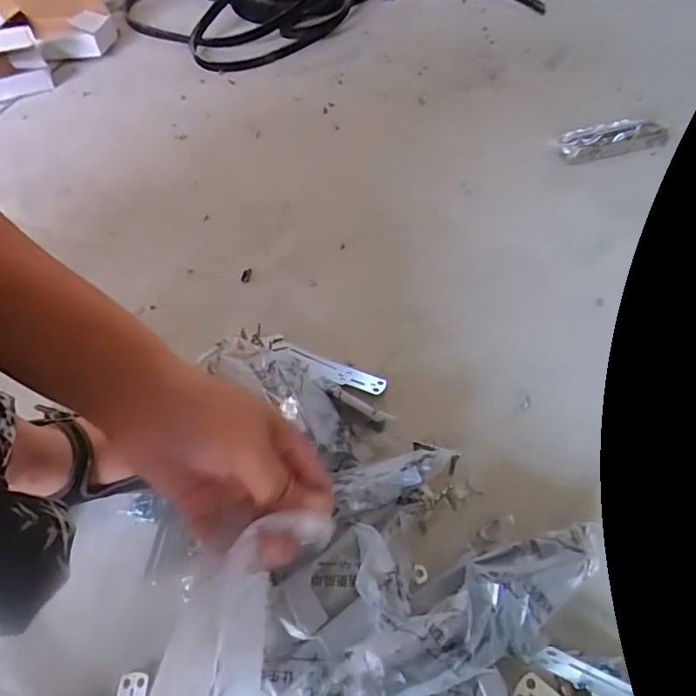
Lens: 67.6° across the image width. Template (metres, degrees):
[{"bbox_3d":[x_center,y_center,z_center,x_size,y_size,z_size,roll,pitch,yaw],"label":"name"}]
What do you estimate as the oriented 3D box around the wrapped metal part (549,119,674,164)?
[{"bbox_3d":[0.377,-0.295,0.741,0.158,0.032,0.044,-10,54,-5],"label":"wrapped metal part"}]

